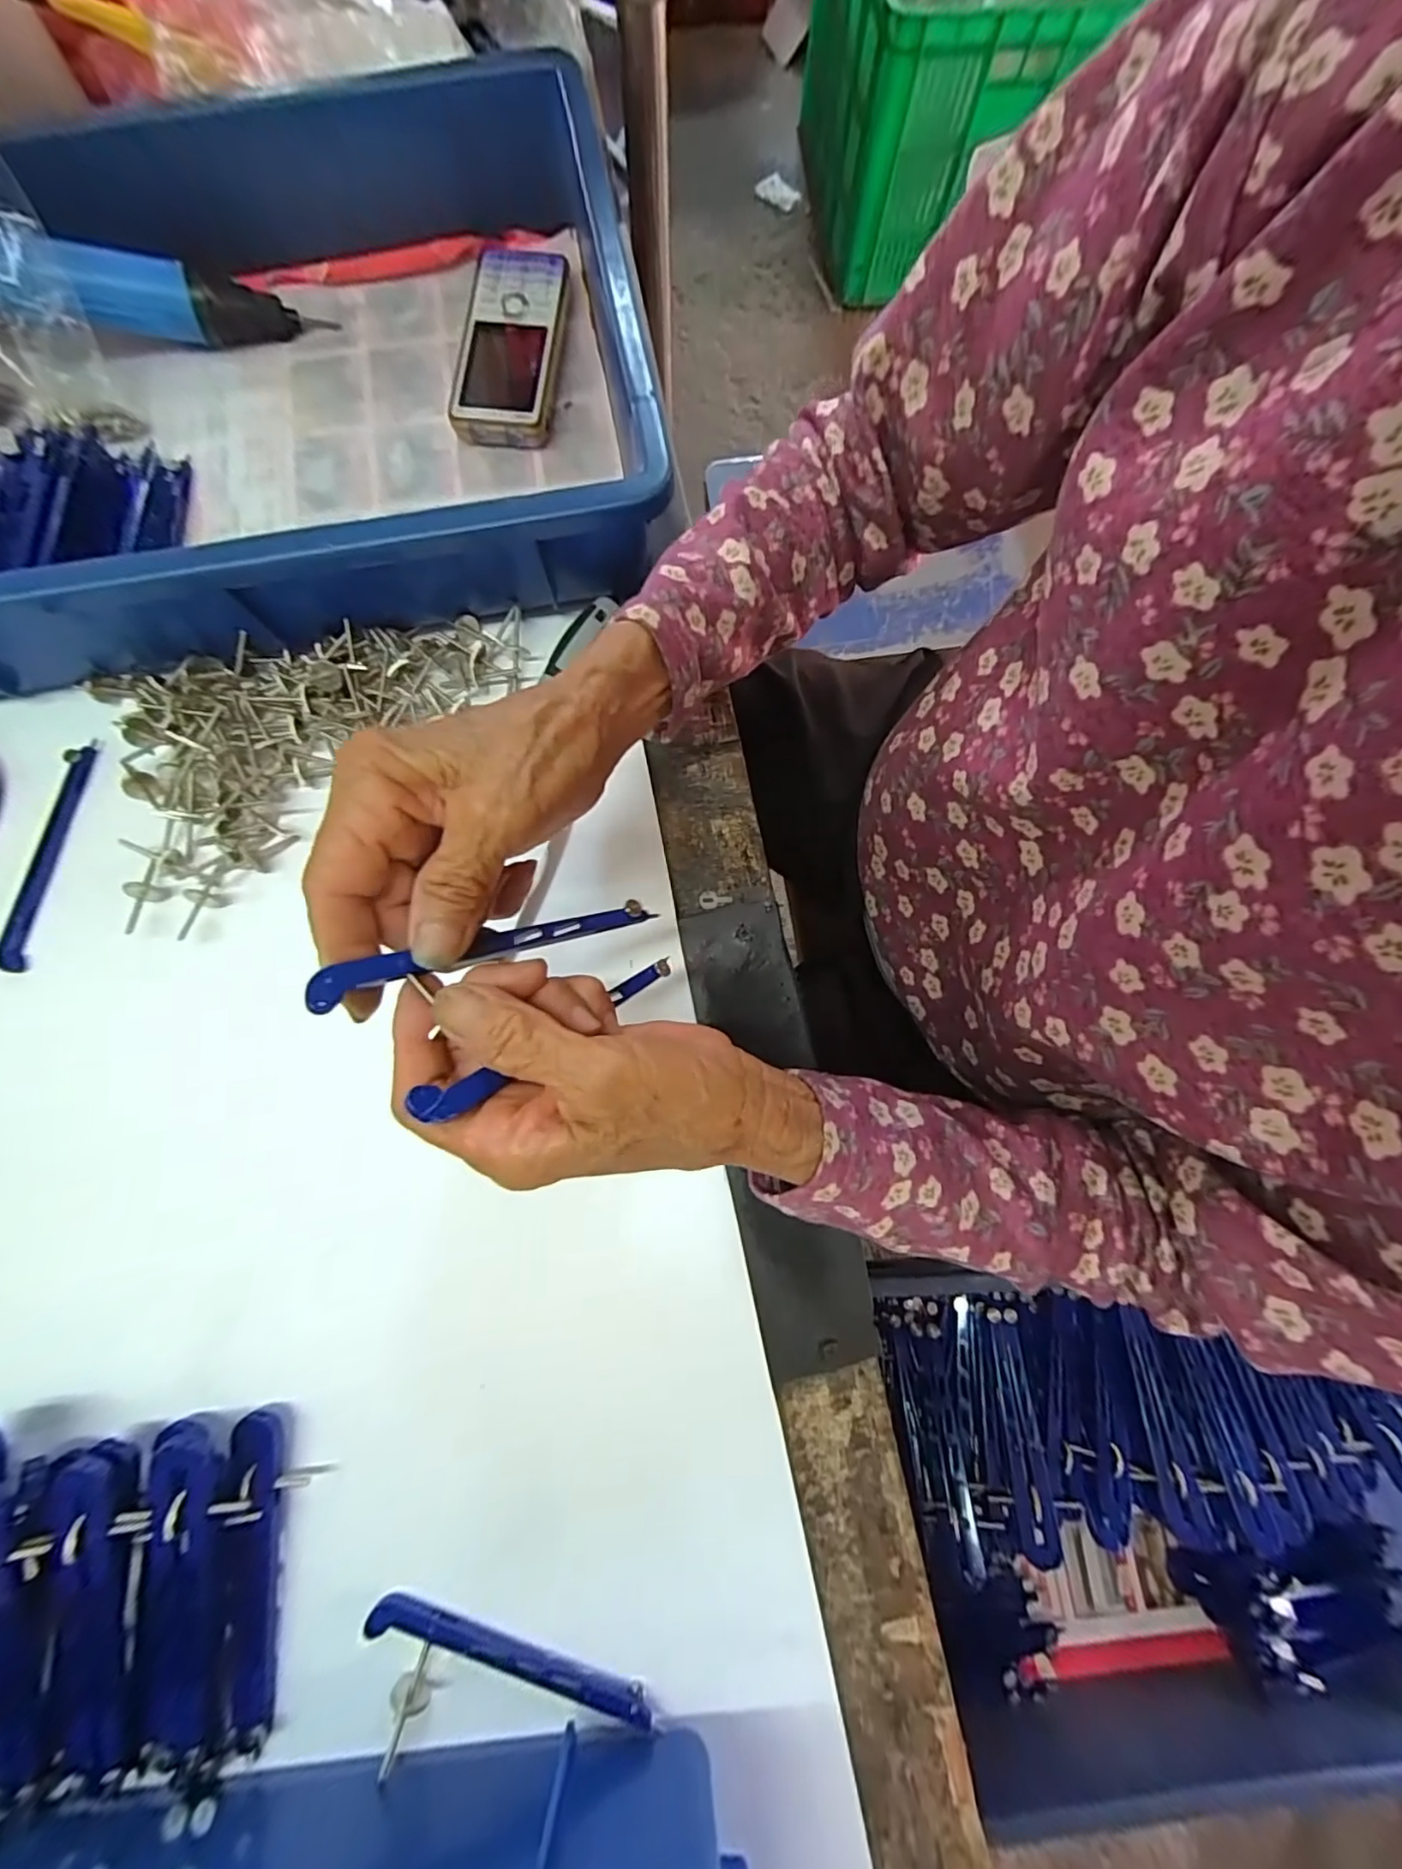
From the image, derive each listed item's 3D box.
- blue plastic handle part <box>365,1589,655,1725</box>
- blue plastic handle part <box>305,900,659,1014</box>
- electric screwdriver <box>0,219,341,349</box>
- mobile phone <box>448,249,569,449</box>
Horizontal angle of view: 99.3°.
[{"bbox_3d":[-0.078,0.297,0.245,0.119,0.007,0.014,15,79,2],"label":"blue plastic handle part"},{"bbox_3d":[-0.068,0.004,0.209,0.119,0.005,0.012,-16,77,-39],"label":"blue plastic handle part"},{"bbox_3d":[-0.337,-0.359,0.328,0.229,0.042,0.041,-13,79,-24],"label":"electric screwdriver"},{"bbox_3d":[-0.113,-0.353,0.359,0.056,0.021,0.127,5,79,0],"label":"mobile phone"}]

